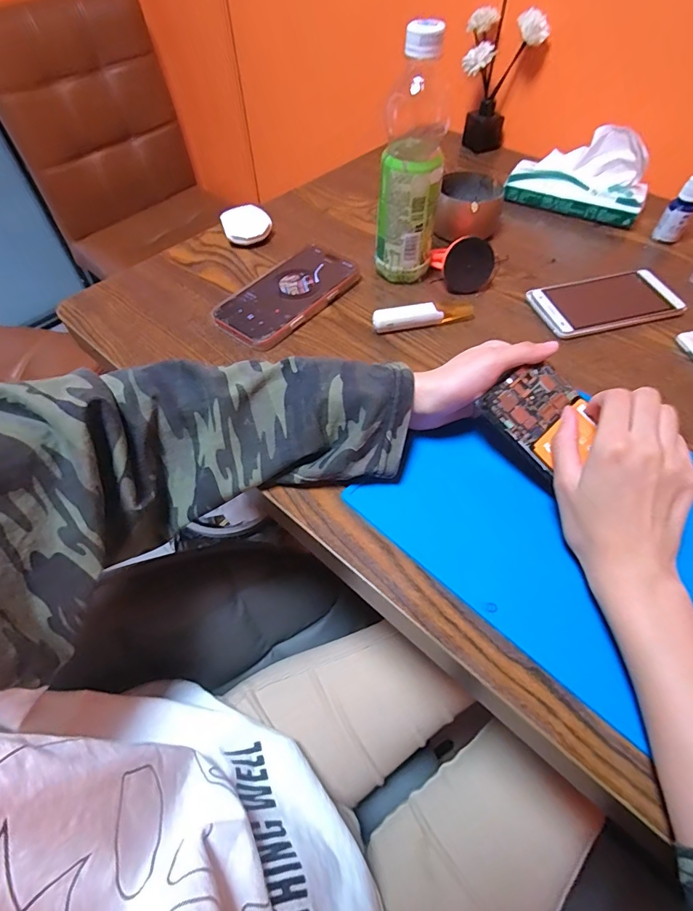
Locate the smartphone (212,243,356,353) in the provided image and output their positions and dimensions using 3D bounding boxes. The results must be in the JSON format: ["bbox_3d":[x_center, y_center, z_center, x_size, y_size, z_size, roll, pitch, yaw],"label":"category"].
[{"bbox_3d":[-0.063,-0.174,0.473,0.080,0.016,0.163,33,62,21],"label":"smartphone"}]

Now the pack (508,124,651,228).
[{"bbox_3d":[0.308,-0.371,0.570,0.169,0.073,0.086,24,59,16],"label":"pack"}]

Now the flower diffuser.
[{"bbox_3d":[0.224,-0.561,0.656,0.106,0.157,0.061,10,59,9],"label":"flower diffuser"}]

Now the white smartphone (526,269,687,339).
[{"bbox_3d":[0.277,-0.165,0.467,0.148,0.010,0.079,-13,57,-8],"label":"white smartphone"}]

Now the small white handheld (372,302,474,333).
[{"bbox_3d":[0.079,-0.144,0.447,0.106,0.019,0.015,-12,56,-7],"label":"small white handheld"}]

